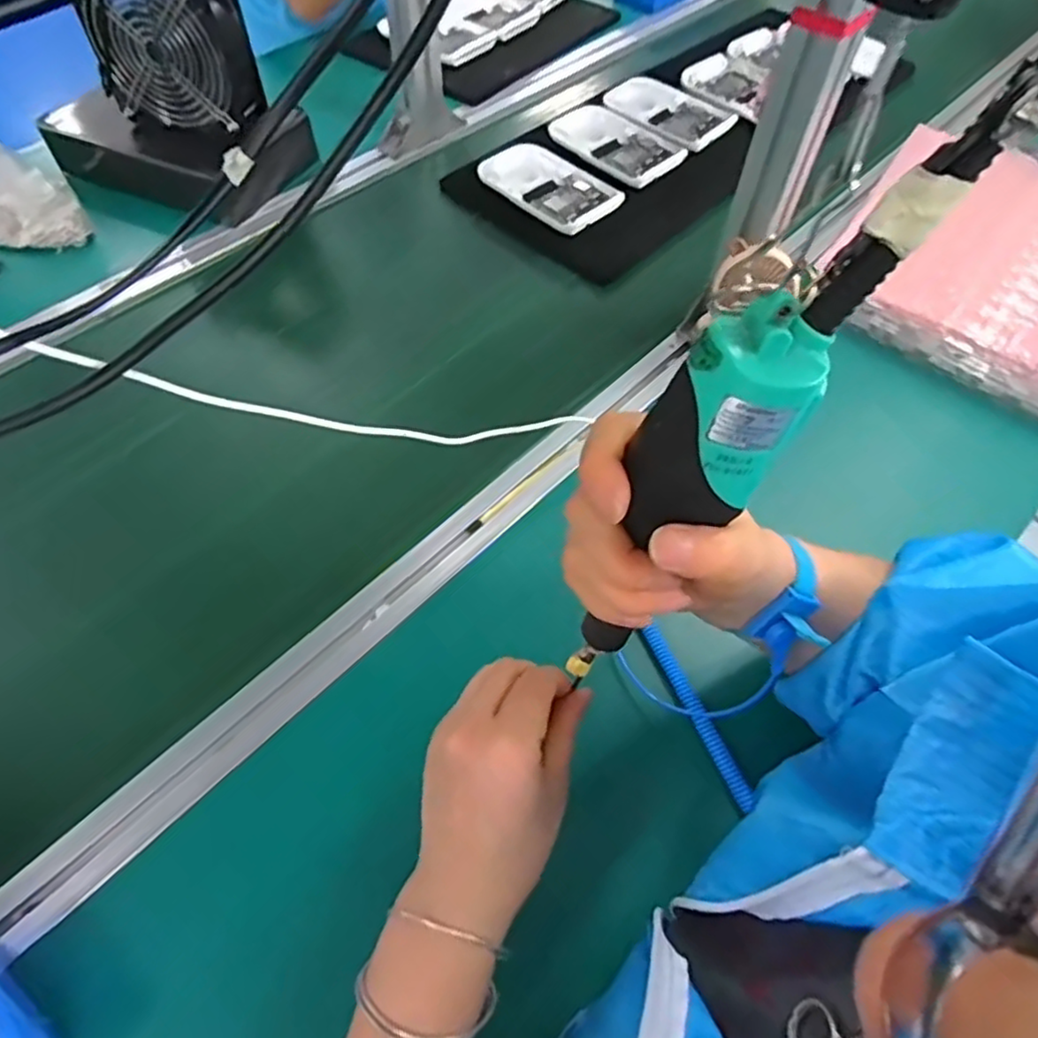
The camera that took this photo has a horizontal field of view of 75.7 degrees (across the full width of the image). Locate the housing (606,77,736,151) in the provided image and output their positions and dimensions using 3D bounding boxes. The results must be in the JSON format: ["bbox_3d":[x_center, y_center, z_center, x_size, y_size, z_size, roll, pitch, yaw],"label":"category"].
[{"bbox_3d":[0.180,-0.494,0.810,0.069,0.022,0.164,-36,65,-17],"label":"housing"}]

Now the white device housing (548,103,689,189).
[{"bbox_3d":[0.117,-0.444,0.789,0.096,0.017,0.166,-38,65,-18],"label":"white device housing"}]

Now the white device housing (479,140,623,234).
[{"bbox_3d":[0.038,-0.372,0.739,0.168,0.010,0.100,39,69,22],"label":"white device housing"}]

